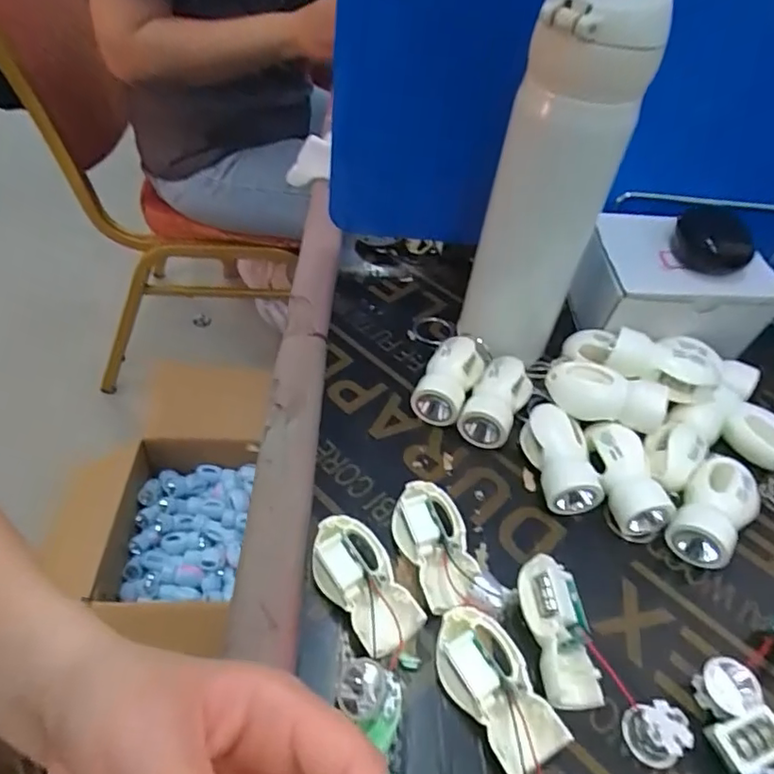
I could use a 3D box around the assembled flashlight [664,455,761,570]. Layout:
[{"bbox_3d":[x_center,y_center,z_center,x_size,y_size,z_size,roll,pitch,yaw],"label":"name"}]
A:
[{"bbox_3d":[0.180,0.069,0.315,0.034,0.031,0.060,36,52,25],"label":"assembled flashlight"}]

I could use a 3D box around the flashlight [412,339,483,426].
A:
[{"bbox_3d":[0.041,-0.003,0.365,0.030,0.026,0.058,23,48,14],"label":"flashlight"}]

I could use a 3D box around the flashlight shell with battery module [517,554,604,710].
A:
[{"bbox_3d":[0.079,0.110,0.261,0.028,0.018,0.066,-7,61,-5],"label":"flashlight shell with battery module"}]

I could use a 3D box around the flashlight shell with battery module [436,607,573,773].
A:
[{"bbox_3d":[0.047,0.128,0.246,0.034,0.024,0.064,-19,52,-24],"label":"flashlight shell with battery module"}]

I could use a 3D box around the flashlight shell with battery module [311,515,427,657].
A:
[{"bbox_3d":[-0.011,0.091,0.273,0.035,0.023,0.063,-24,54,-27],"label":"flashlight shell with battery module"}]

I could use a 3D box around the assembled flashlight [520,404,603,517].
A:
[{"bbox_3d":[0.100,0.041,0.333,0.030,0.026,0.064,-2,47,-9],"label":"assembled flashlight"}]

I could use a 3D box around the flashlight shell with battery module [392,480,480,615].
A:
[{"bbox_3d":[0.026,0.080,0.290,0.035,0.025,0.066,-13,49,-19],"label":"flashlight shell with battery module"}]

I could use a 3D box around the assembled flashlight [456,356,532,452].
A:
[{"bbox_3d":[0.069,0.009,0.356,0.029,0.028,0.056,25,48,16],"label":"assembled flashlight"}]

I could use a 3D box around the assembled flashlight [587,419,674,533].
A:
[{"bbox_3d":[0.134,0.050,0.324,0.028,0.034,0.062,-7,48,-14],"label":"assembled flashlight"}]

